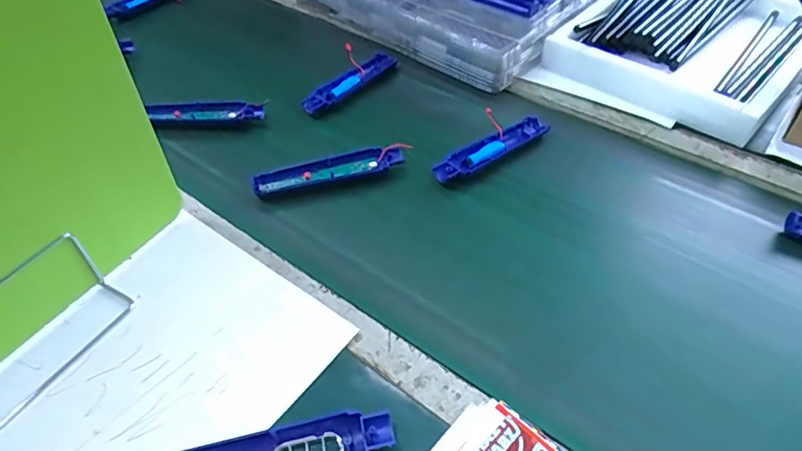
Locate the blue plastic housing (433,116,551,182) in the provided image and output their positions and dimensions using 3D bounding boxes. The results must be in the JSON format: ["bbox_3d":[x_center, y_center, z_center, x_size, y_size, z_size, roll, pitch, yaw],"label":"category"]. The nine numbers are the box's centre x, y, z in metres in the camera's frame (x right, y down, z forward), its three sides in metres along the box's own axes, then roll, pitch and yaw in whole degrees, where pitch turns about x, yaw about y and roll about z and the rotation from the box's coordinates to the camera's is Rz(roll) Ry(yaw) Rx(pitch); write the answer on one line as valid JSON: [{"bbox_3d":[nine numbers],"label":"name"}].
[{"bbox_3d":[0.109,-0.090,0.652,0.172,0.019,0.035,-30,54,-26],"label":"blue plastic housing"}]

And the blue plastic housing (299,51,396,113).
[{"bbox_3d":[-0.072,-0.198,0.756,0.030,0.027,0.167,33,54,26],"label":"blue plastic housing"}]

